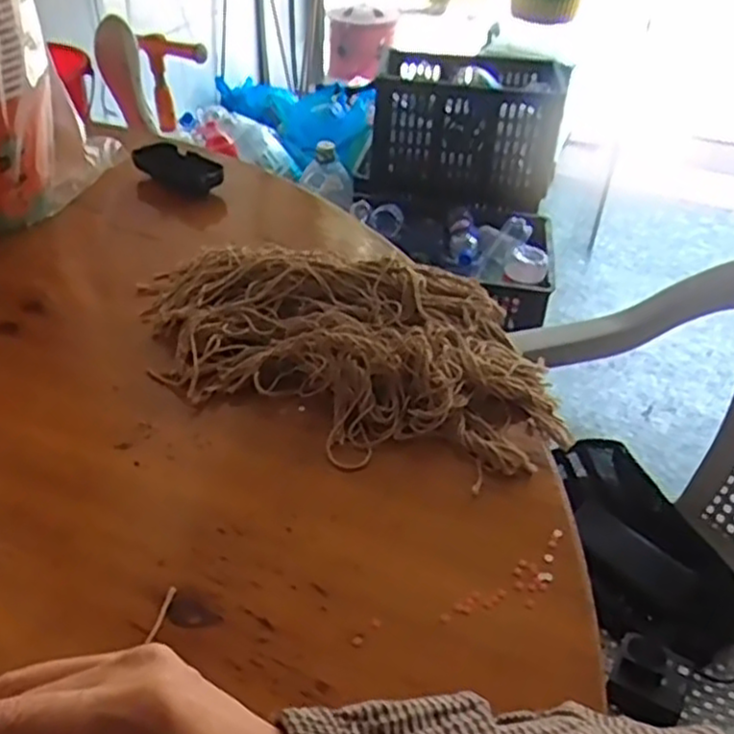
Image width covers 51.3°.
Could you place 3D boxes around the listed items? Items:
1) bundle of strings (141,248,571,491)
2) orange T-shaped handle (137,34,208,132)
[{"bbox_3d":[-0.018,-0.021,0.596,0.349,0.043,0.208,10,39,6],"label":"bundle of strings"},{"bbox_3d":[-0.381,-0.560,1.530,0.164,0.189,0.049,33,47,32],"label":"orange T-shaped handle"}]

